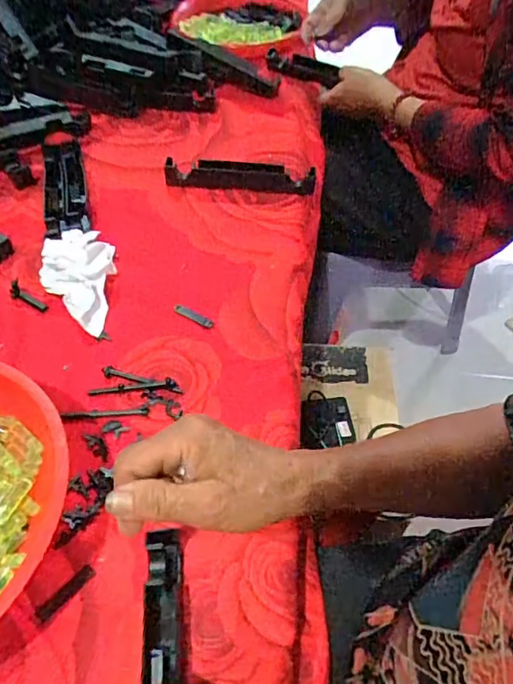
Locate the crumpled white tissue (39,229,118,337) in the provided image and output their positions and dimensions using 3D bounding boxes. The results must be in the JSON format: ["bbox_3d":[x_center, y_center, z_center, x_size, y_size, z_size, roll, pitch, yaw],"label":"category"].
[{"bbox_3d":[-0.185,-0.062,0.548,0.076,0.045,0.118,-10,51,-10],"label":"crumpled white tissue"}]

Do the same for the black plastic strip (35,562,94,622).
[{"bbox_3d":[-0.138,0.181,0.379,0.011,0.004,0.047,35,57,25],"label":"black plastic strip"}]

